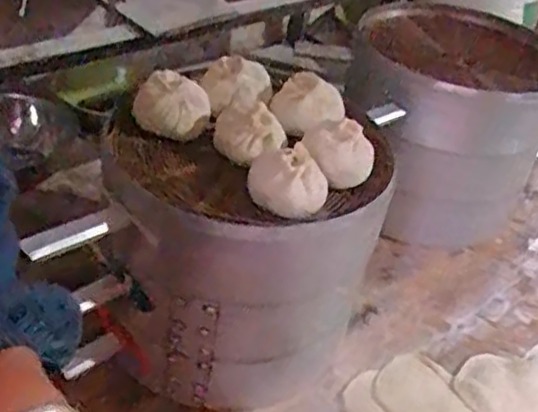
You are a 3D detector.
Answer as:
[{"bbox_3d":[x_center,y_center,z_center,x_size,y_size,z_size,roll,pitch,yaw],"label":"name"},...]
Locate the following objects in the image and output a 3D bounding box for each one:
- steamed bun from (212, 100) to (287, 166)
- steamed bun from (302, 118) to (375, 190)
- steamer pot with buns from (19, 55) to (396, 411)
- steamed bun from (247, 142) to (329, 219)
[{"bbox_3d":[-0.019,-0.073,0.668,0.068,0.040,0.071,6,38,-2],"label":"steamed bun"},{"bbox_3d":[0.067,-0.053,0.662,0.066,0.052,0.046,5,38,-4],"label":"steamed bun"},{"bbox_3d":[-0.039,0.036,0.711,0.253,0.282,0.235,5,38,-4],"label":"steamer pot with buns"},{"bbox_3d":[0.017,-0.023,0.621,0.071,0.047,0.060,6,38,-3],"label":"steamed bun"}]

